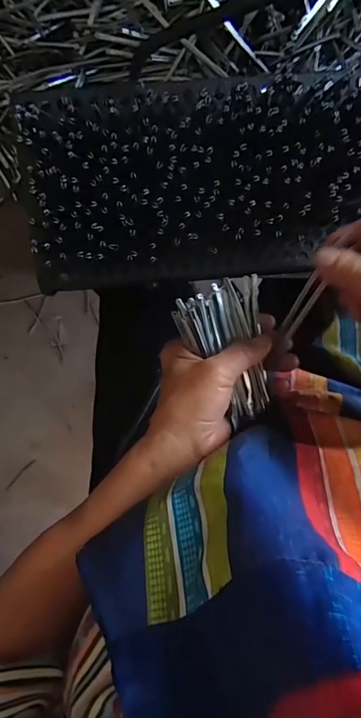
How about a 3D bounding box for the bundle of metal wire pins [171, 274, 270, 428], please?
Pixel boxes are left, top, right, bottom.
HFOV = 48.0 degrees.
[{"bbox_3d":[0.034,-0.005,0.311,0.064,0.032,0.108,-7,96,2],"label":"bundle of metal wire pins"}]

